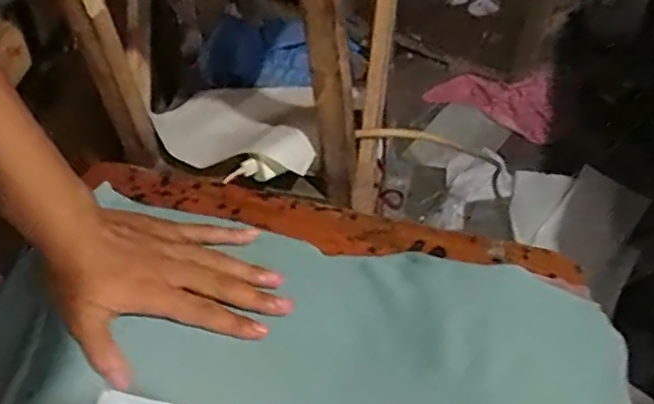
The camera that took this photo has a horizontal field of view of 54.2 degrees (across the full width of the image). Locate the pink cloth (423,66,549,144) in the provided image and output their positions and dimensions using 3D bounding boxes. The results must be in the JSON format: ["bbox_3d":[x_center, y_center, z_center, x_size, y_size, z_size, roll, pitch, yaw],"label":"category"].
[{"bbox_3d":[0.428,-0.297,1.706,0.048,0.165,0.391,0,22,-39],"label":"pink cloth"}]

